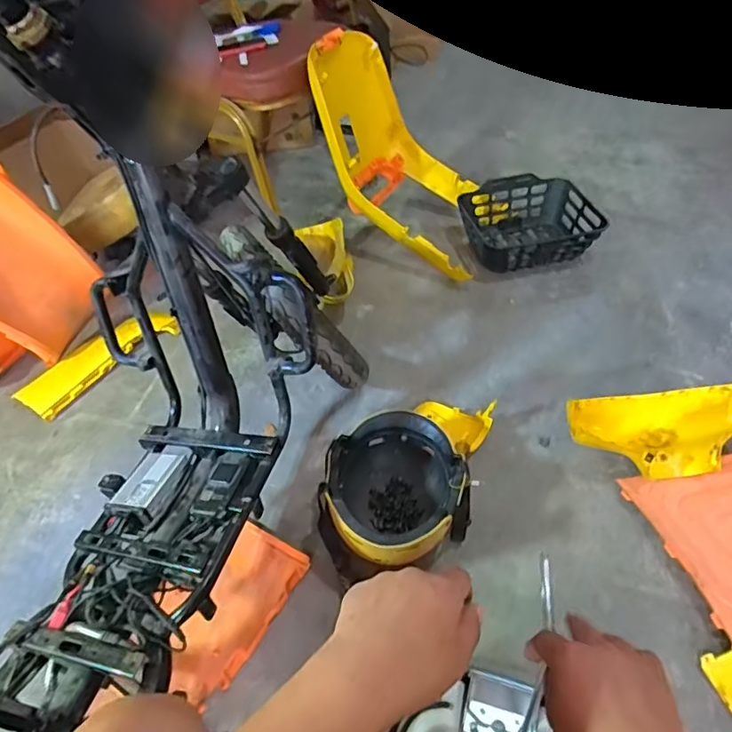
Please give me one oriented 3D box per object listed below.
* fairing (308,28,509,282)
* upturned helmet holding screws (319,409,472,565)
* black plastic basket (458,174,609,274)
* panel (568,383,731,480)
[{"bbox_3d":[0.113,-0.539,1.334,0.451,0.414,0.325,23,53,25],"label":"fairing"},{"bbox_3d":[0.046,0.192,0.858,0.221,0.126,0.236,-3,46,3],"label":"upturned helmet holding screws"},{"bbox_3d":[0.422,-0.371,1.404,0.323,0.121,0.268,-9,48,-3],"label":"black plastic basket"},{"bbox_3d":[0.517,0.128,0.955,0.312,0.107,0.159,-4,48,1],"label":"panel"}]

